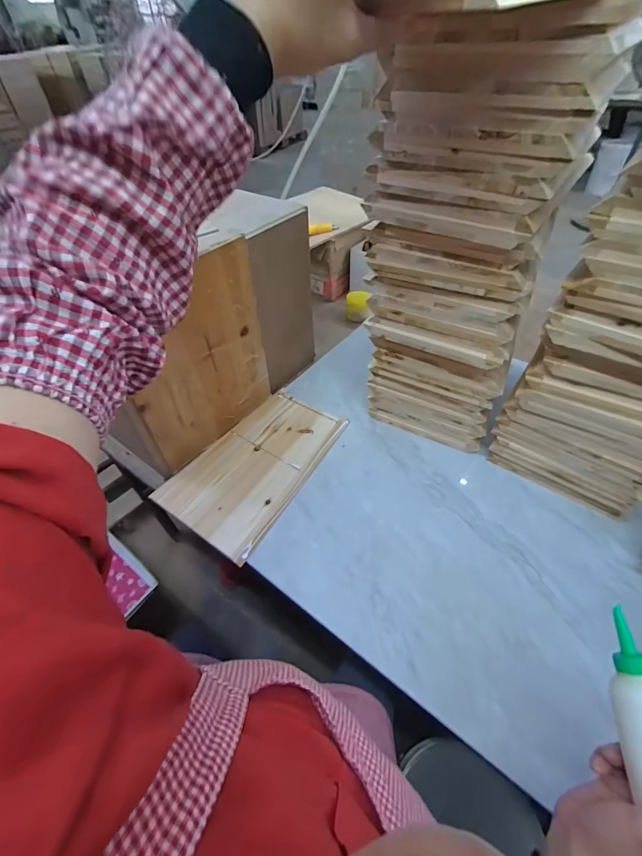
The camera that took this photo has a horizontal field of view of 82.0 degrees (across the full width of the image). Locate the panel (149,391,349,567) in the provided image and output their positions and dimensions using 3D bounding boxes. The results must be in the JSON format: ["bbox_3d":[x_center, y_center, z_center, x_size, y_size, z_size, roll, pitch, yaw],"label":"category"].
[{"bbox_3d":[-0.130,0.057,0.737,0.220,0.021,0.361,24,53,22],"label":"panel"}]

